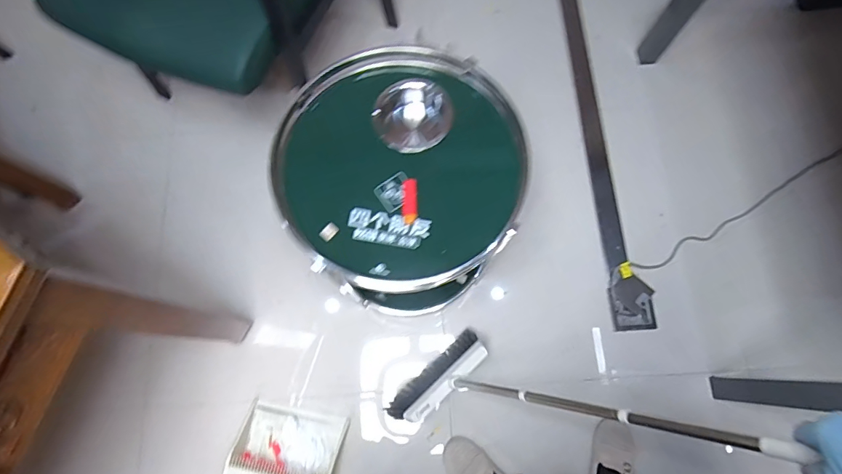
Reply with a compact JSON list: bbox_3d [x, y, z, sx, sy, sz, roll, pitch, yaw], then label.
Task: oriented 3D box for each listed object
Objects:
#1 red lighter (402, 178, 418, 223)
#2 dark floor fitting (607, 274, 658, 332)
[{"bbox_3d":[-0.019,-0.063,0.770,0.025,0.017,0.077,-1,75,0],"label":"red lighter"},{"bbox_3d":[0.604,0.193,1.270,0.117,0.026,0.149,-11,82,8],"label":"dark floor fitting"}]

